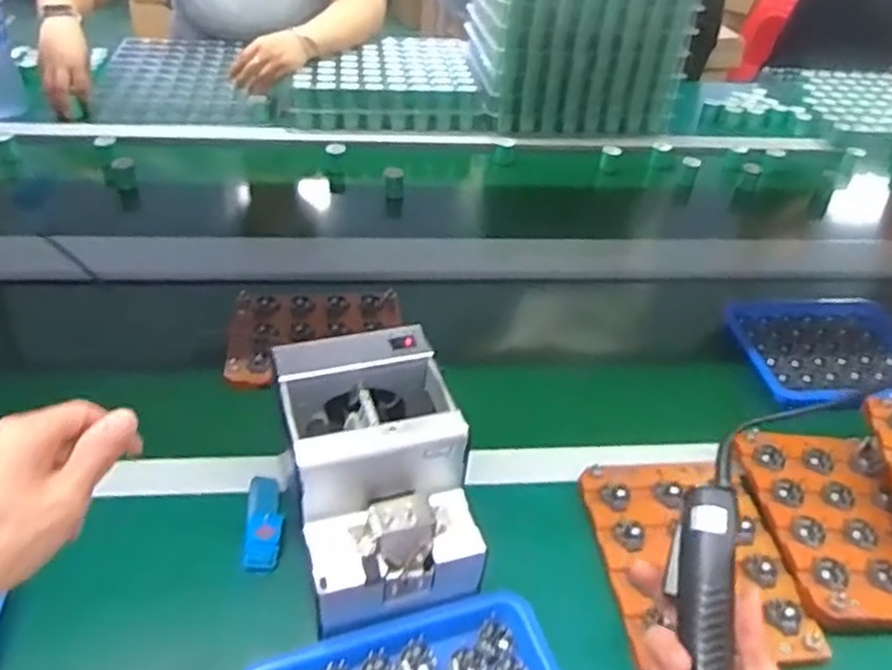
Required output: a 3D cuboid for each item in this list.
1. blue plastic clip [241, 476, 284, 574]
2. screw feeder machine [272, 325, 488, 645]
[{"bbox_3d":[-0.151,0.155,0.602,0.029,0.014,0.089,-1,39,-6],"label":"blue plastic clip"},{"bbox_3d":[-0.053,0.107,0.550,0.120,0.134,0.173,-10,40,-17],"label":"screw feeder machine"}]

